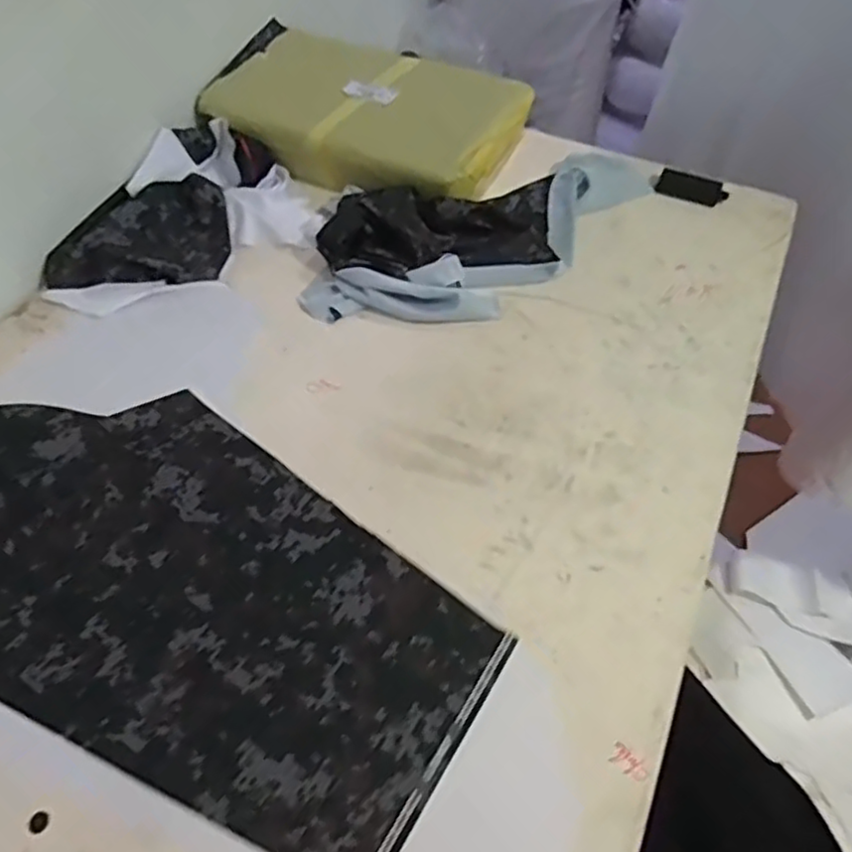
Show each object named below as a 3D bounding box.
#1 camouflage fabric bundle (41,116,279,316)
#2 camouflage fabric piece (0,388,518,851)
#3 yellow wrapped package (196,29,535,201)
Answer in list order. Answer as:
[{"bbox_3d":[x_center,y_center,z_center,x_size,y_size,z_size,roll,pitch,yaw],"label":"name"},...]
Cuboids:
[{"bbox_3d":[-0.331,-0.271,0.844,0.197,0.050,0.326,11,54,6],"label":"camouflage fabric bundle"},{"bbox_3d":[-0.235,0.122,0.587,0.588,0.012,0.298,18,55,12],"label":"camouflage fabric piece"},{"bbox_3d":[-0.091,-0.437,0.919,0.417,0.088,0.220,23,56,14],"label":"yellow wrapped package"}]

